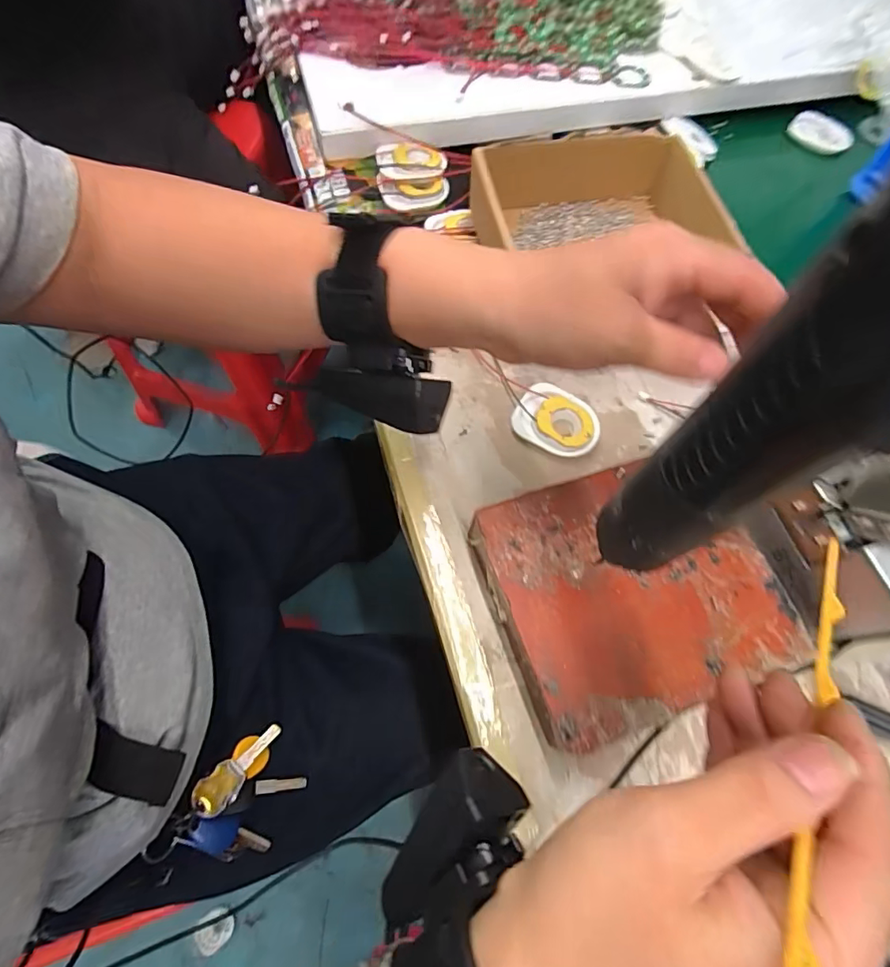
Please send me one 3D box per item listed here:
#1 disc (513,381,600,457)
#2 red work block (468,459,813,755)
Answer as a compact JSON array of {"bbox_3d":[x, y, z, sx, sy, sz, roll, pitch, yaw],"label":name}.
[{"bbox_3d":[0.077,-0.043,0.343,0.056,0.011,0.048,28,68,8],"label":"disc"},{"bbox_3d":[0.100,0.058,0.281,0.141,0.044,0.125,-17,71,-9],"label":"red work block"}]

